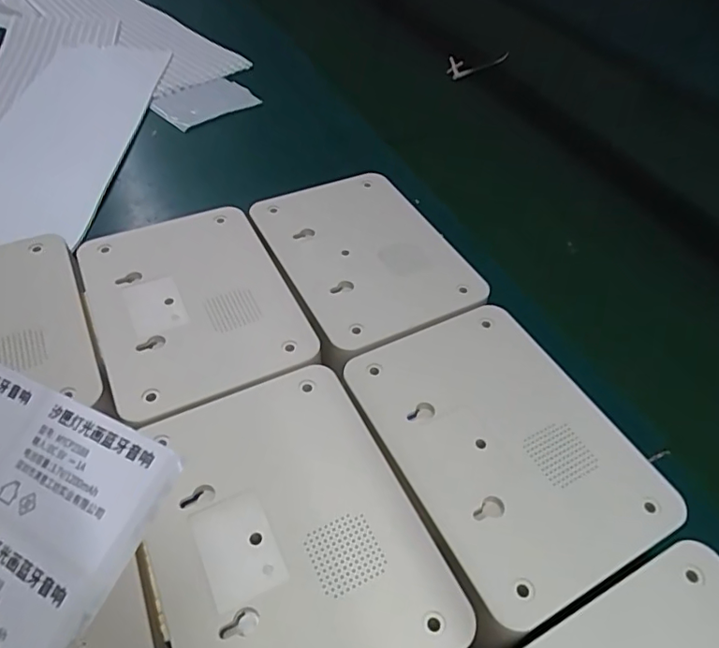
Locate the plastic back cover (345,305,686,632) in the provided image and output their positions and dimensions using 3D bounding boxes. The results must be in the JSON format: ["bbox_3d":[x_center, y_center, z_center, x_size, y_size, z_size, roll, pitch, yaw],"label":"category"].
[{"bbox_3d":[0.066,0.050,0.247,0.099,0.007,0.137,-20,53,-19],"label":"plastic back cover"}]

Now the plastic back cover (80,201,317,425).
[{"bbox_3d":[-0.093,-0.014,0.296,0.103,0.006,0.132,-19,53,-19],"label":"plastic back cover"}]

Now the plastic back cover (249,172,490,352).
[{"bbox_3d":[0.002,-0.047,0.326,0.098,0.005,0.136,-21,54,-20],"label":"plastic back cover"}]

